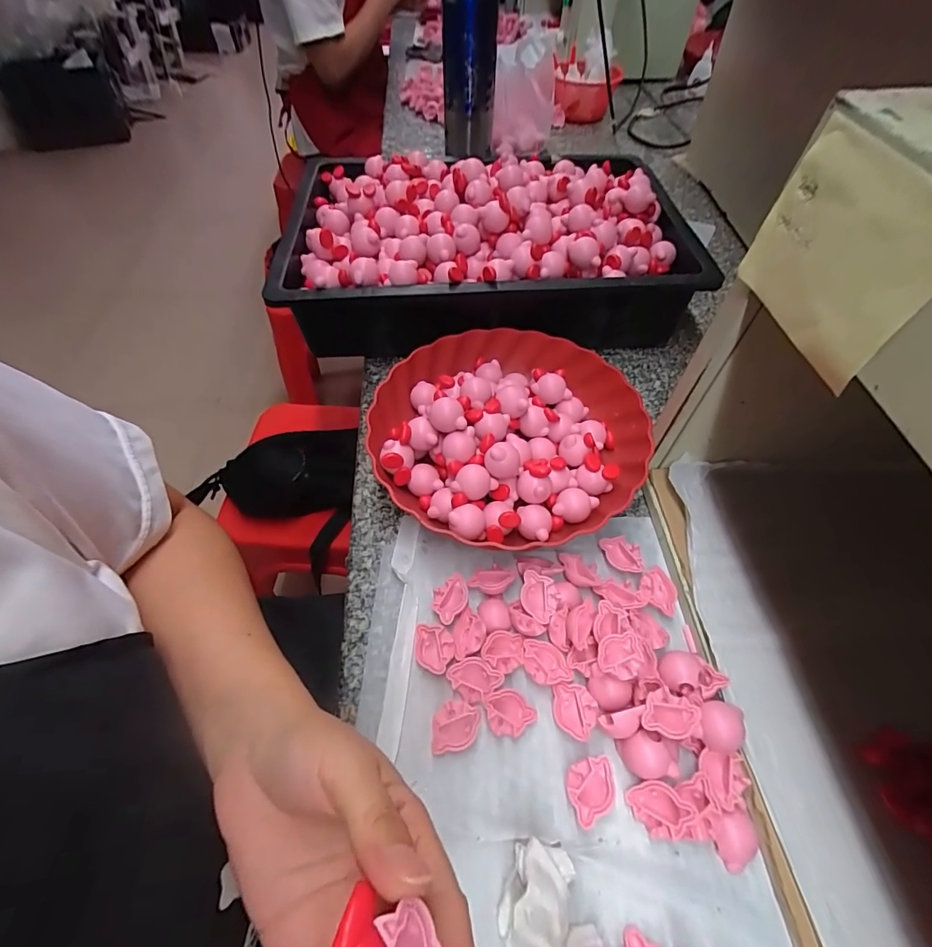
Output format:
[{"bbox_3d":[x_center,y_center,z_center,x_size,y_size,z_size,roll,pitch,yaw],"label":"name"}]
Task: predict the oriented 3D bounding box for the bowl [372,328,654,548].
[{"bbox_3d":[0.039,-0.047,0.396,0.233,0.052,0.222,-1,58,2],"label":"bowl"}]

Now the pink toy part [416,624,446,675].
[{"bbox_3d":[-0.026,0.125,0.317,0.020,0.009,0.034,-7,58,-2],"label":"pink toy part"}]

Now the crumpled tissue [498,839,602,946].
[{"bbox_3d":[0.044,0.238,0.223,0.046,0.035,0.081,-16,57,-11],"label":"crumpled tissue"}]

